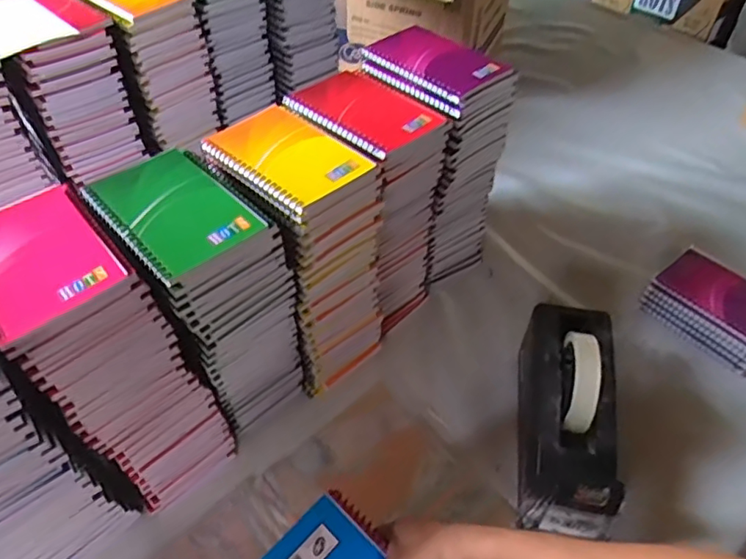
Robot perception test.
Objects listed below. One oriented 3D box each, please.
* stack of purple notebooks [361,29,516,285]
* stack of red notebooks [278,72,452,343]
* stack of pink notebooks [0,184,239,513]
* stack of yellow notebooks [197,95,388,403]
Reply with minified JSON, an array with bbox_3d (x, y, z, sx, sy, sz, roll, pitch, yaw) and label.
[{"bbox_3d":[0.066,-0.130,0.633,0.103,0.260,0.126,-31,56,-26],"label":"stack of purple notebooks"},{"bbox_3d":[-0.008,-0.074,0.596,0.132,0.245,0.102,34,56,26],"label":"stack of red notebooks"},{"bbox_3d":[-0.218,0.073,0.468,0.101,0.267,0.131,-34,57,-28],"label":"stack of pink notebooks"},{"bbox_3d":[-0.068,-0.023,0.544,0.134,0.242,0.094,36,57,27],"label":"stack of yellow notebooks"}]

